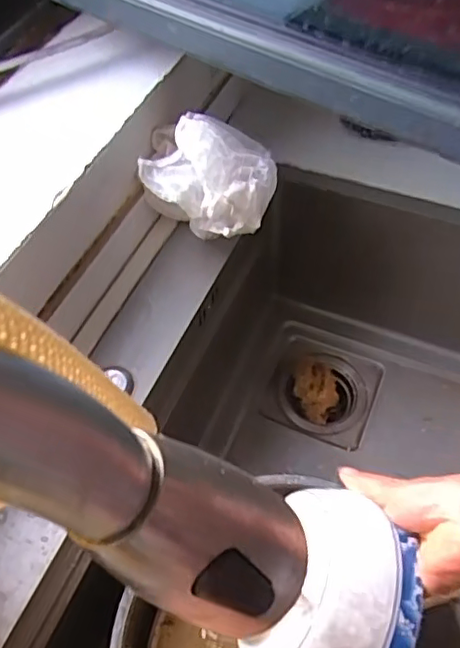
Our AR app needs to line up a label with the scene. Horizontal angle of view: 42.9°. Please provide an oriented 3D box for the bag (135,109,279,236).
[{"bbox_3d":[-0.019,-0.142,0.559,0.124,0.086,0.117,-1,56,4],"label":"bag"}]

